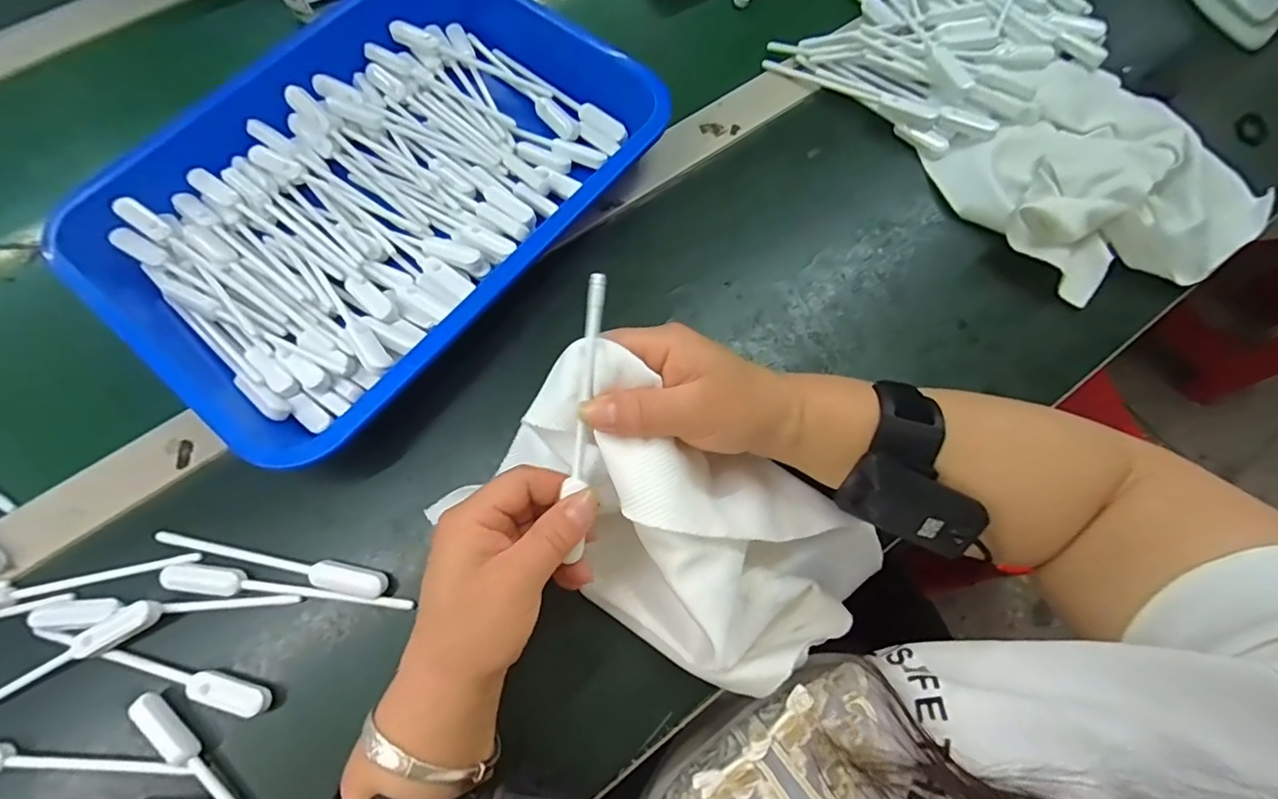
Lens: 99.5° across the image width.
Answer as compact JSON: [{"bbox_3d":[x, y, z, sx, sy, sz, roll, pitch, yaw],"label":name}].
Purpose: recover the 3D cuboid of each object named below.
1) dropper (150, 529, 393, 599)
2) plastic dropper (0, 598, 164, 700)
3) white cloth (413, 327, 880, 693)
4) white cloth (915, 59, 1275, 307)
[{"bbox_3d":[-0.218,0.096,0.320,0.141,0.009,0.015,12,73,2],"label":"dropper"},{"bbox_3d":[-0.330,0.151,0.293,0.139,0.010,0.016,-31,76,-11],"label":"plastic dropper"},{"bbox_3d":[0.030,0.068,0.285,0.205,0.101,0.122,33,74,8],"label":"white cloth"},{"bbox_3d":[0.345,-0.163,0.399,0.203,0.045,0.189,-31,76,-11],"label":"white cloth"}]

